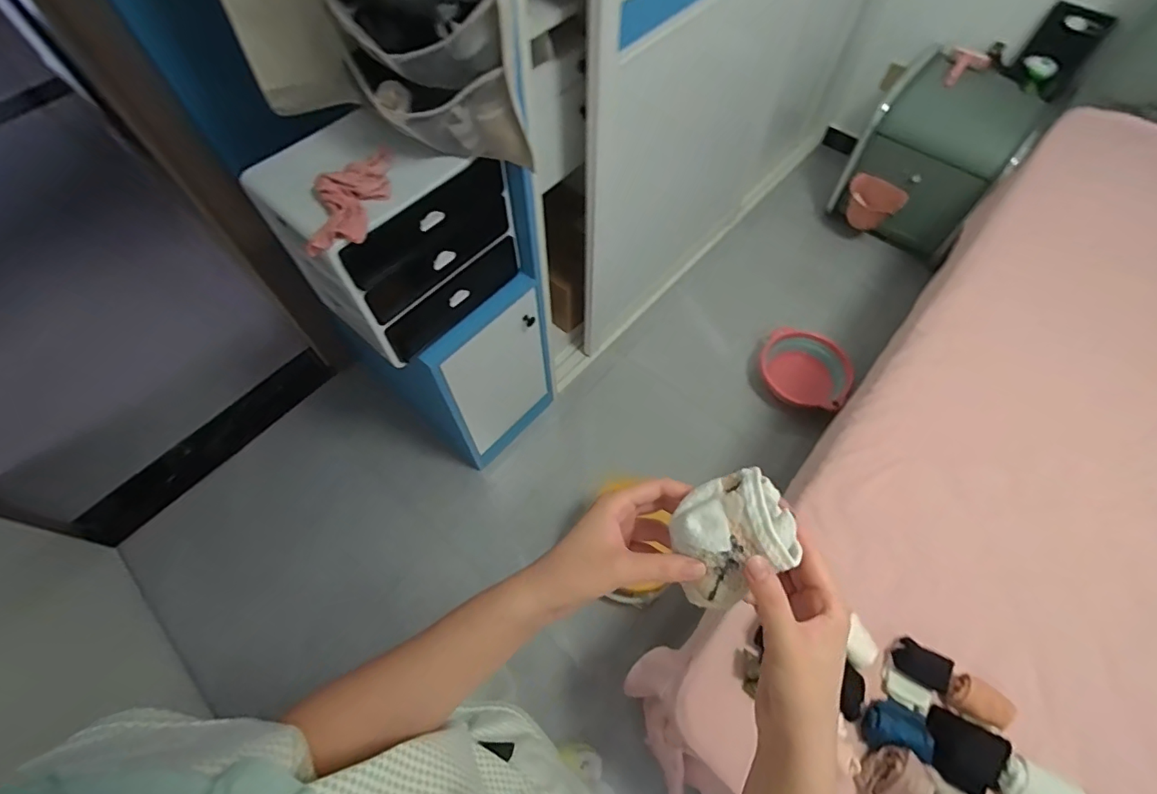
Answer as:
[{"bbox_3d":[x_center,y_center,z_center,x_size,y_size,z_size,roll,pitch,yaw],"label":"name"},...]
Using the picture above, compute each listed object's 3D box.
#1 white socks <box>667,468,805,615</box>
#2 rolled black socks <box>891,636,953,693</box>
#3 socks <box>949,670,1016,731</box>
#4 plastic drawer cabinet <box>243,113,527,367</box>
[{"bbox_3d":[0.095,0.087,0.319,0.067,0.048,0.067,-22,64,-10],"label":"white socks"},{"bbox_3d":[0.514,0.399,0.760,0.075,0.024,0.049,30,66,16],"label":"rolled black socks"},{"bbox_3d":[0.574,0.435,0.732,0.074,0.033,0.051,28,66,15],"label":"socks"},{"bbox_3d":[-0.339,-0.319,0.958,0.270,0.332,0.342,40,69,20],"label":"plastic drawer cabinet"}]

